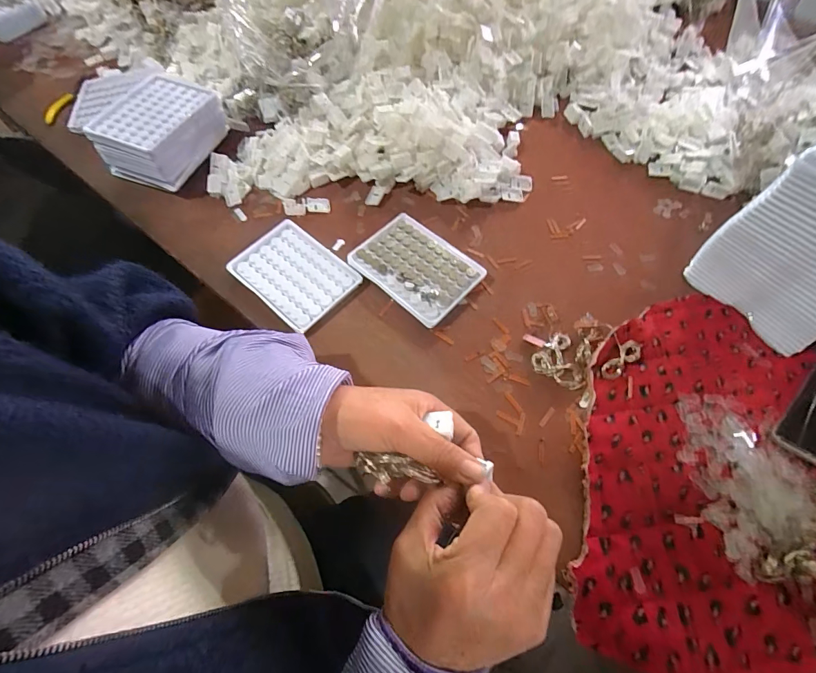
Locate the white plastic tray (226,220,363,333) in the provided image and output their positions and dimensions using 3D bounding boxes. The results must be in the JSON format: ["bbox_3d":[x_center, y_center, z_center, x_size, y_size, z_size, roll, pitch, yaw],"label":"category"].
[{"bbox_3d":[-0.128,-0.070,0.438,0.129,0.012,0.093,38,69,19],"label":"white plastic tray"}]

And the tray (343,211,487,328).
[{"bbox_3d":[0.010,-0.077,0.439,0.128,0.021,0.094,38,69,19],"label":"tray"}]

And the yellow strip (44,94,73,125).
[{"bbox_3d":[-0.520,-0.340,0.573,0.012,0.013,0.056,27,80,14],"label":"yellow strip"}]

